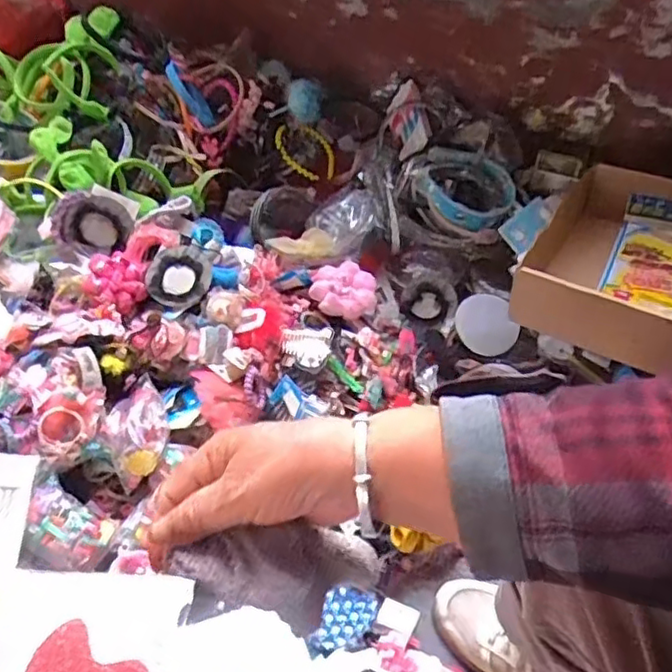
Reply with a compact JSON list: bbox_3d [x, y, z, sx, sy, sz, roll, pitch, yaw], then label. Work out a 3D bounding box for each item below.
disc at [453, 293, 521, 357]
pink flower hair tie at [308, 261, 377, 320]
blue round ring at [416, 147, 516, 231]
[{"bbox_3d":[0.217,-0.018,0.927,0.088,0.019,0.094,-1,50,2],"label":"disc"},{"bbox_3d":[0.012,-0.065,0.974,0.098,0.060,0.082,3,51,5],"label":"pink flower hair tie"},{"bbox_3d":[0.203,-0.232,1.016,0.149,0.065,0.122,15,53,15],"label":"blue round ring"}]

